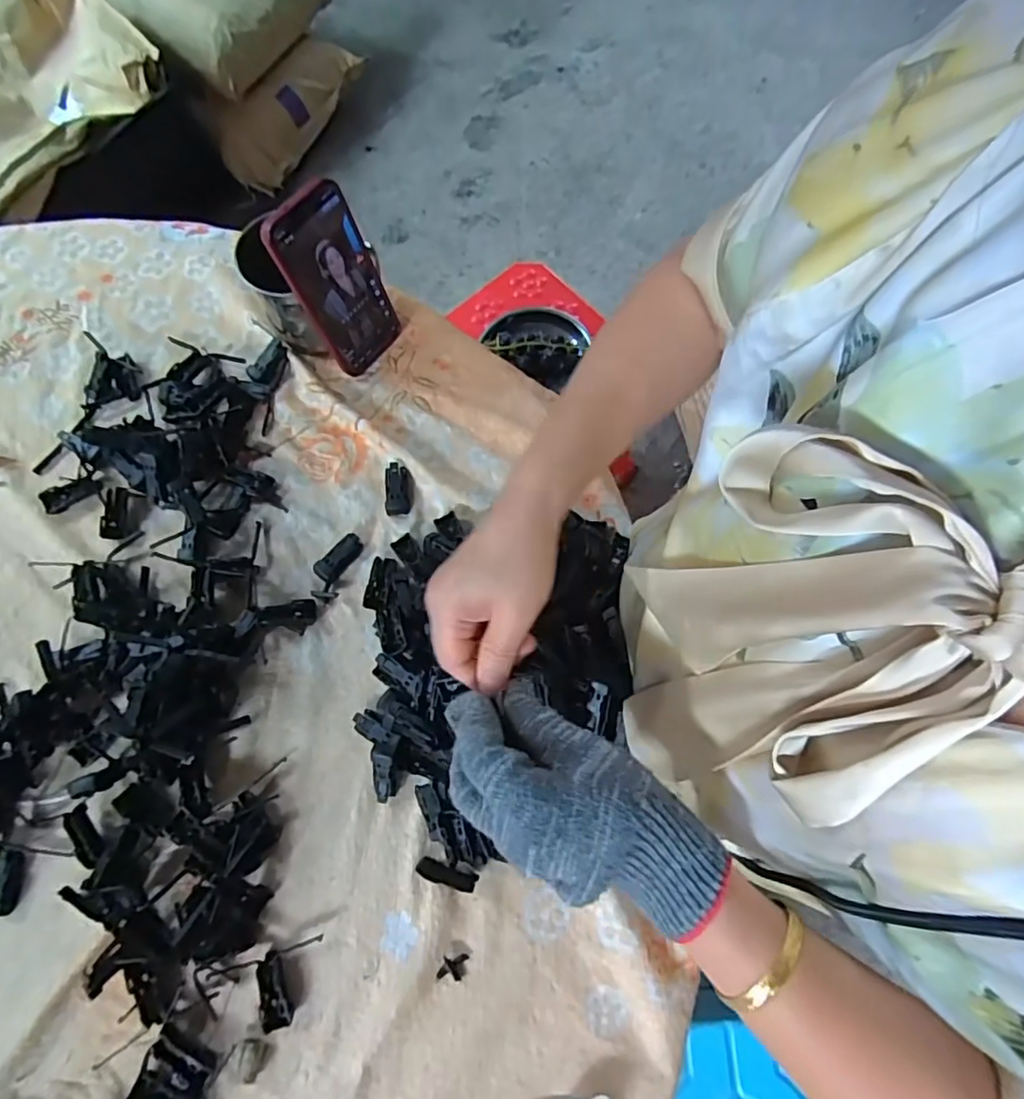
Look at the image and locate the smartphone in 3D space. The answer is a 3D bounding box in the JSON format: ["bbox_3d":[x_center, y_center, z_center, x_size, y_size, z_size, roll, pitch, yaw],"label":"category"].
[{"bbox_3d":[-0.149,-0.229,0.514,0.009,0.160,0.077,34,75,24],"label":"smartphone"}]

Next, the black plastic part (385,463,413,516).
[{"bbox_3d":[-0.103,-0.055,0.537,0.023,0.011,0.048,-2,73,0],"label":"black plastic part"}]

